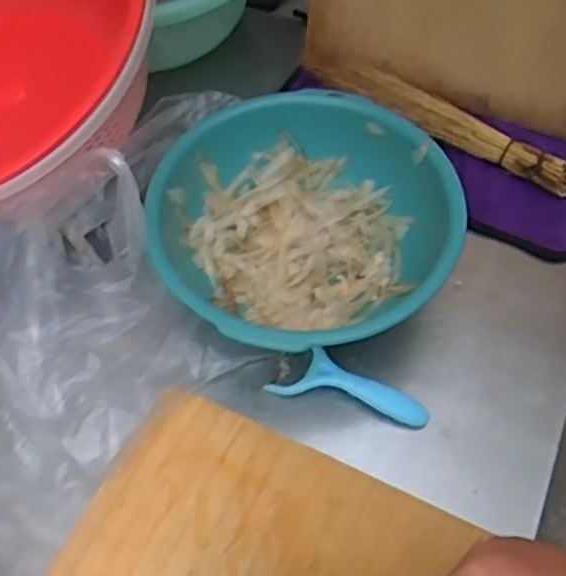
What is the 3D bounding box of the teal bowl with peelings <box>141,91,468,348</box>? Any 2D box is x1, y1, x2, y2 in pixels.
[{"bbox_3d":[0.015,-0.059,0.649,0.256,0.108,0.277,-1,56,2],"label":"teal bowl with peelings"}]

